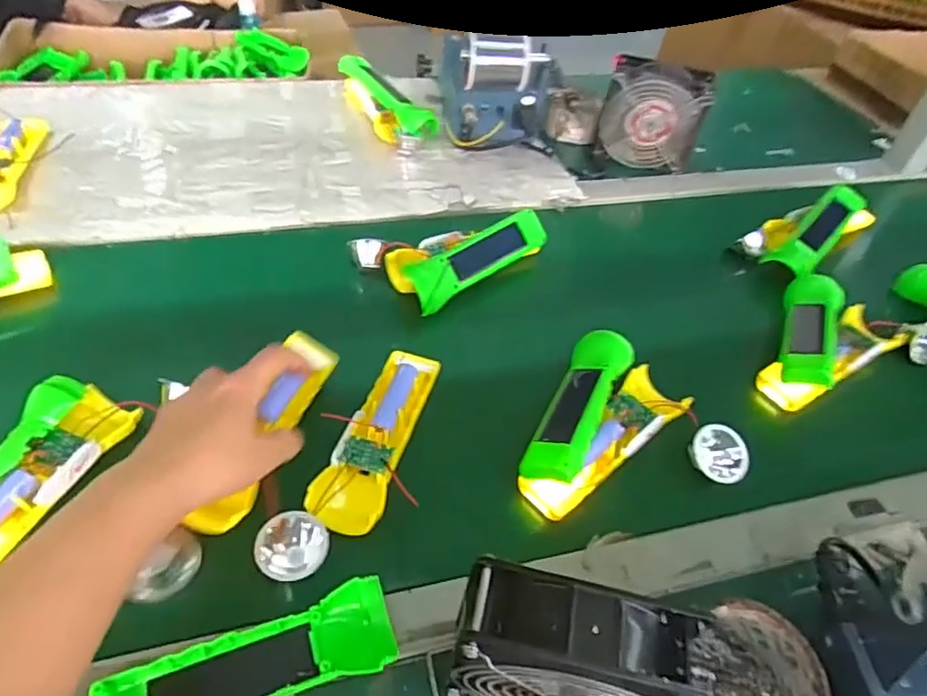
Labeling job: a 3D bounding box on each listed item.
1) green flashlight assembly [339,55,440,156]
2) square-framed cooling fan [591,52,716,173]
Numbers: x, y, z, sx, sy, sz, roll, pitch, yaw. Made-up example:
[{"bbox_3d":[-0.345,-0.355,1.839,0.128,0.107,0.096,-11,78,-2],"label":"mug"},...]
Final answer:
[{"bbox_3d":[-0.105,-0.318,0.778,0.168,0.052,0.082,36,53,25],"label":"green flashlight assembly"},{"bbox_3d":[0.231,-0.286,0.743,0.118,0.117,0.051,13,47,6],"label":"square-framed cooling fan"}]

